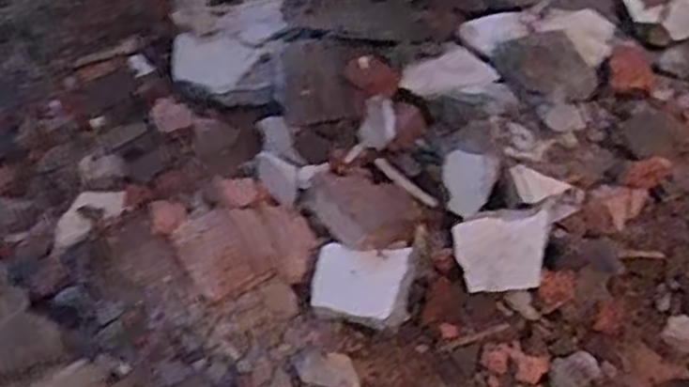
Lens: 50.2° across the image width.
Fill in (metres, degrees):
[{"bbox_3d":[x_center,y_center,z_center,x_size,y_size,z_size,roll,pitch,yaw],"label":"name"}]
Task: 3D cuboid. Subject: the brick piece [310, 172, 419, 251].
[{"bbox_3d":[0.016,0.012,0.774,0.121,0.050,0.091,30,58,17],"label":"brick piece"}]

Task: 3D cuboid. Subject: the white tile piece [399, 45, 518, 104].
[{"bbox_3d":[0.132,-0.128,0.841,0.121,0.018,0.078,33,74,34],"label":"white tile piece"}]

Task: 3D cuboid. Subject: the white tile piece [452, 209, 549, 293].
[{"bbox_3d":[0.165,0.062,0.771,0.096,0.006,0.079,-7,94,21],"label":"white tile piece"}]

